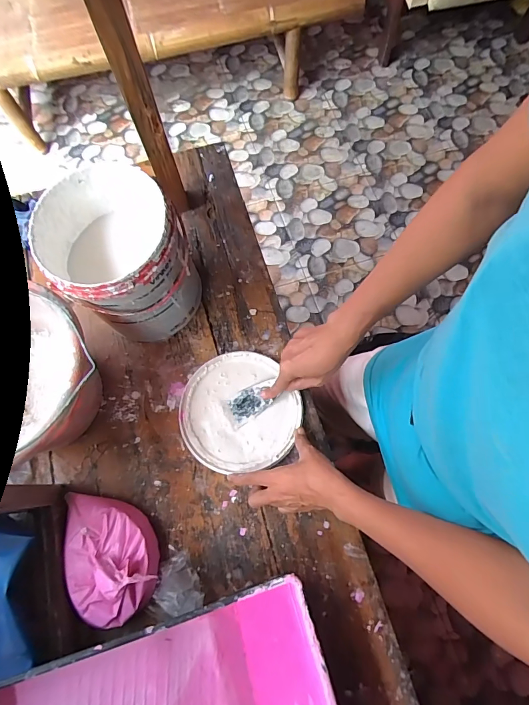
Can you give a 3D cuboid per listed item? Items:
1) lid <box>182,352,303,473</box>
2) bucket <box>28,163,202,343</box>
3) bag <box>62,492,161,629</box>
[{"bbox_3d":[-0.036,0.084,0.560,0.174,0.010,0.167,-9,71,-2],"label":"lid"},{"bbox_3d":[-0.198,-0.131,0.544,0.170,0.188,0.193,-30,73,-9],"label":"bucket"},{"bbox_3d":[-0.201,0.261,0.480,0.129,0.048,0.147,-1,71,0],"label":"bag"}]

